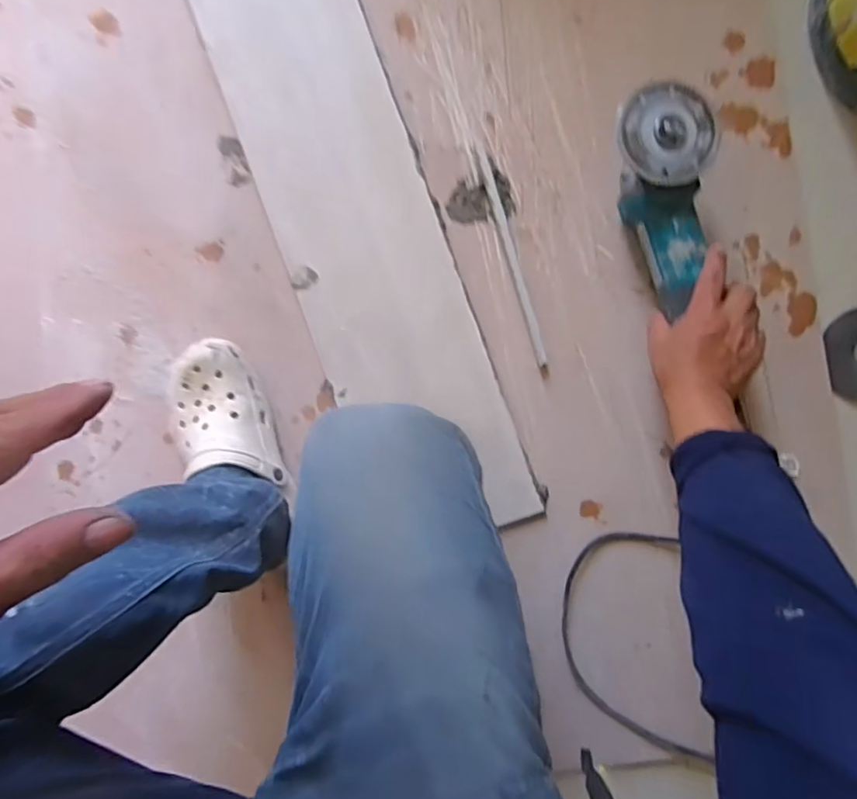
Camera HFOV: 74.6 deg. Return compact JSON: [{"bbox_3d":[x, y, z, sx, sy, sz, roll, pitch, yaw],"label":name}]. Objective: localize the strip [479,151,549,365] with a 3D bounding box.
[{"bbox_3d":[0.095,-0.156,0.635,0.012,0.014,0.242,-17,91,5],"label":"strip"}]

